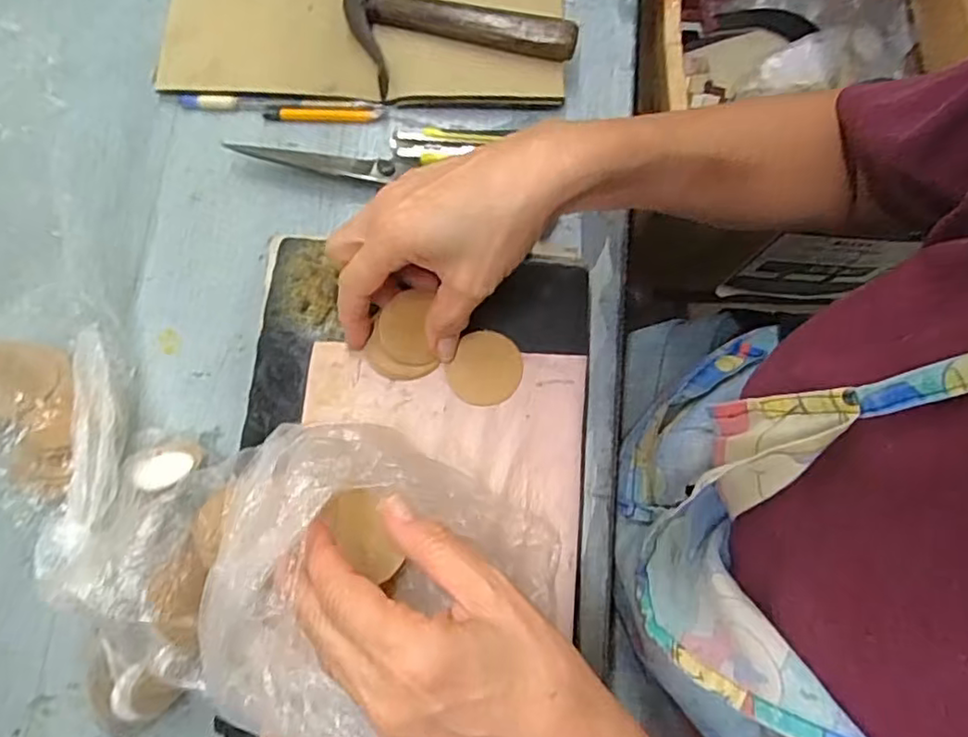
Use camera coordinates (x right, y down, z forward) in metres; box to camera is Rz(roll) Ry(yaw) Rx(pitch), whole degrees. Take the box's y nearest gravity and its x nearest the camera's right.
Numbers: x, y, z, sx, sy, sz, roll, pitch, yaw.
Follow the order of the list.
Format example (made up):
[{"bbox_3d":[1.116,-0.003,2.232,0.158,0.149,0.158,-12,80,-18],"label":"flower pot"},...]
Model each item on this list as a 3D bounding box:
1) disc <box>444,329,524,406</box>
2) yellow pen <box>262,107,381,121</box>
[{"bbox_3d":[0.002,0.000,0.381,0.041,0.004,0.045,0,76,-1],"label":"disc"},{"bbox_3d":[-0.120,-0.189,0.464,0.083,0.007,0.009,-2,76,-1],"label":"yellow pen"}]

